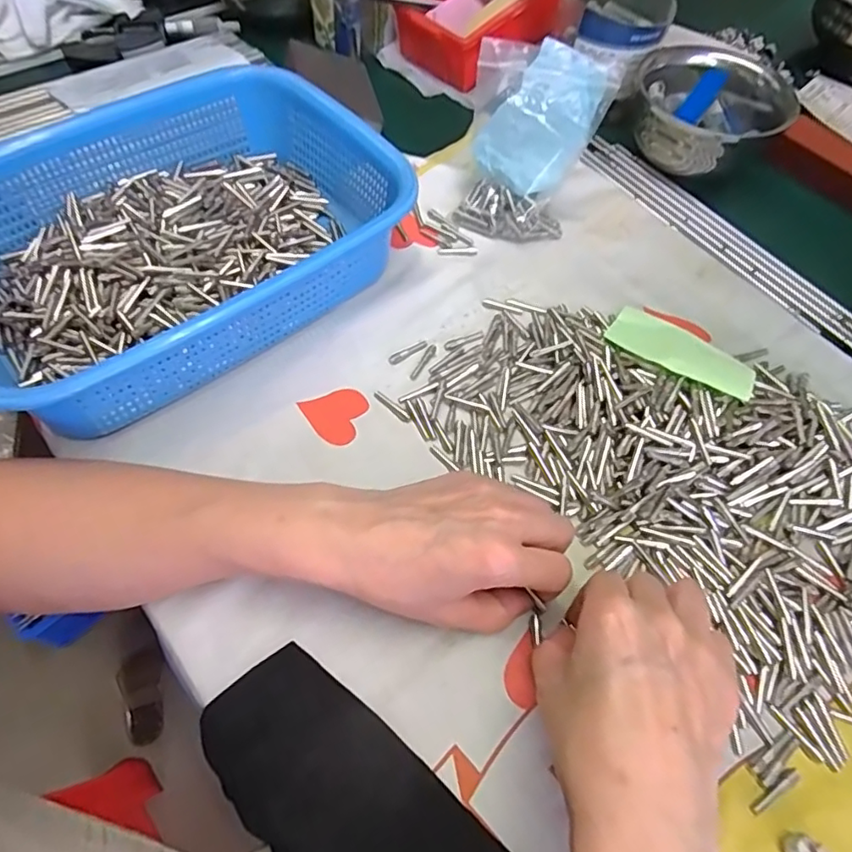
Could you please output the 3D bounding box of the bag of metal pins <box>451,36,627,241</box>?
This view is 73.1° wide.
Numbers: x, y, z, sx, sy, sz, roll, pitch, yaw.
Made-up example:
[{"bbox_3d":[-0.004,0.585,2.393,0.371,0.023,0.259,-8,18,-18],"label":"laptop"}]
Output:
[{"bbox_3d":[0.077,-0.202,0.416,0.087,0.115,0.068,15,60,6],"label":"bag of metal pins"}]

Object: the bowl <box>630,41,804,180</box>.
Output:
[{"bbox_3d":[0.233,-0.259,0.482,0.122,0.067,0.103,22,61,10],"label":"bowl"}]

